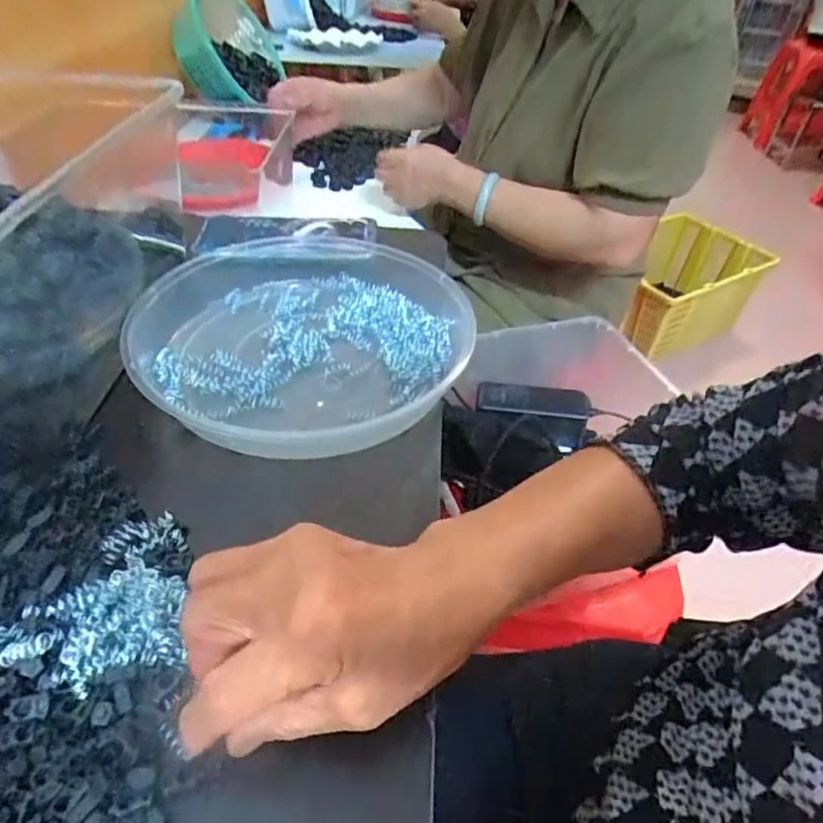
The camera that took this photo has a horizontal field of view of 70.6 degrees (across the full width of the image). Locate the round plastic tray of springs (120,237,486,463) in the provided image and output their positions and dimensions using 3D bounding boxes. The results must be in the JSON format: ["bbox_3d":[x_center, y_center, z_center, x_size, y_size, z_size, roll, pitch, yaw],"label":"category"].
[{"bbox_3d":[-0.090,-0.063,0.435,0.233,0.048,0.272,-29,52,-31],"label":"round plastic tray of springs"}]

